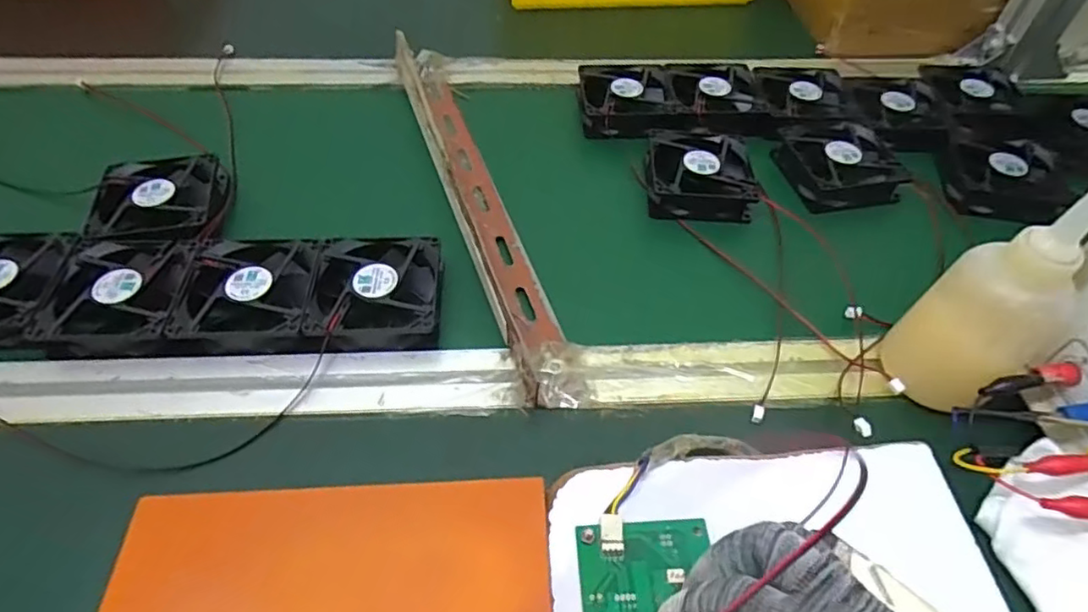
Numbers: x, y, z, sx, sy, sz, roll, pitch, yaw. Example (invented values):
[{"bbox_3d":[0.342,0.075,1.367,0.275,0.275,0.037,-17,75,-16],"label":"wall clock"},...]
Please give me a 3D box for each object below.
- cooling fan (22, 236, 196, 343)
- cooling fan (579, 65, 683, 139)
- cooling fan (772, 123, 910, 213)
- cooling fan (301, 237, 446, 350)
[{"bbox_3d":[-0.273,-0.008,0.395,0.081,0.025,0.080,-4,50,-4],"label":"cooling fan"},{"bbox_3d":[0.075,-0.186,0.551,0.084,0.020,0.087,-3,50,-3],"label":"cooling fan"},{"bbox_3d":[0.240,-0.118,0.506,0.085,0.032,0.079,-8,51,-8],"label":"cooling fan"},{"bbox_3d":[-0.109,-0.009,0.404,0.078,0.025,0.083,-1,50,-2],"label":"cooling fan"}]

